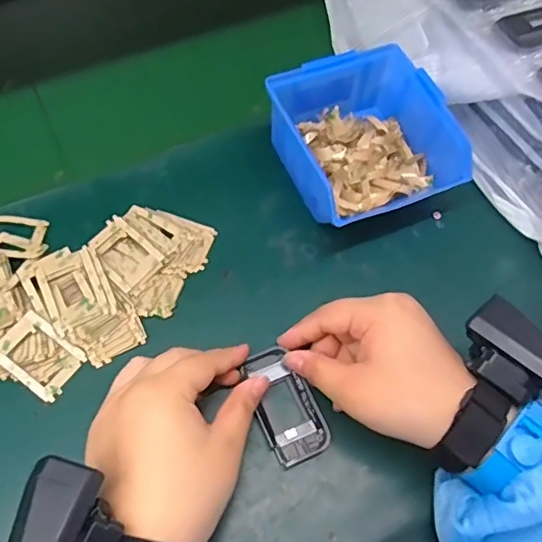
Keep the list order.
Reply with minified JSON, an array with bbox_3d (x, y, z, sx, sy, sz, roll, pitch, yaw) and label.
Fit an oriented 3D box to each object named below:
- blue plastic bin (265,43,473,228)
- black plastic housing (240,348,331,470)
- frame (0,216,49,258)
[{"bbox_3d":[0.071,-0.103,0.450,0.124,0.071,0.130,-19,62,-13],"label":"blue plastic bin"},{"bbox_3d":[0.009,0.089,0.372,0.039,0.009,0.076,-23,63,-15],"label":"black plastic housing"},{"bbox_3d":[-0.199,-0.026,0.423,0.054,0.010,0.038,1,60,-2],"label":"frame"}]

